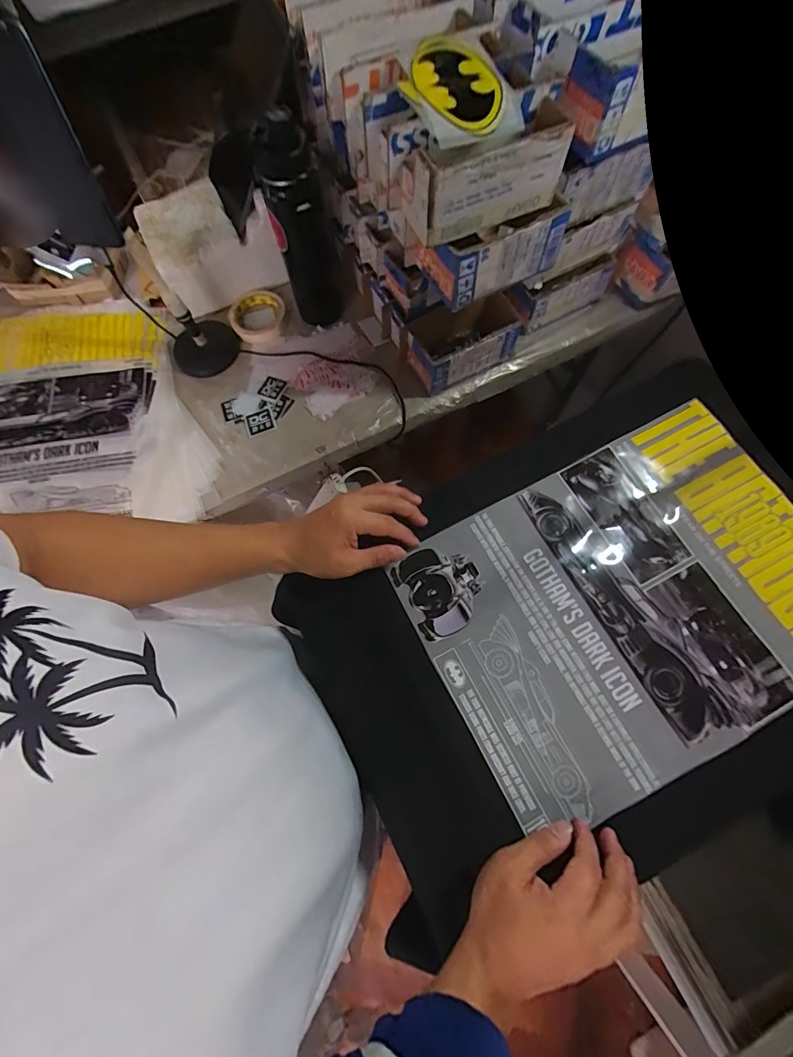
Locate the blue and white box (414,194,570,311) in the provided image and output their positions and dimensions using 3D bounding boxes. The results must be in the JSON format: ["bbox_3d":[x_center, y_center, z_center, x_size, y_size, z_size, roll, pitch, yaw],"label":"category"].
[{"bbox_3d":[0.109,-0.340,0.496,0.163,0.078,0.089,-24,73,-6],"label":"blue and white box"}]

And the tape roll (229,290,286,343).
[{"bbox_3d":[-0.237,-0.365,0.719,0.092,0.020,0.100,0,72,1],"label":"tape roll"}]

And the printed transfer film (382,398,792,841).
[{"bbox_3d":[0.239,0.068,0.430,0.418,0.007,0.297,-27,73,-7],"label":"printed transfer film"}]

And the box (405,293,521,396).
[{"bbox_3d":[0.100,-0.285,0.642,0.155,0.090,0.085,-27,73,-7],"label":"box"}]

